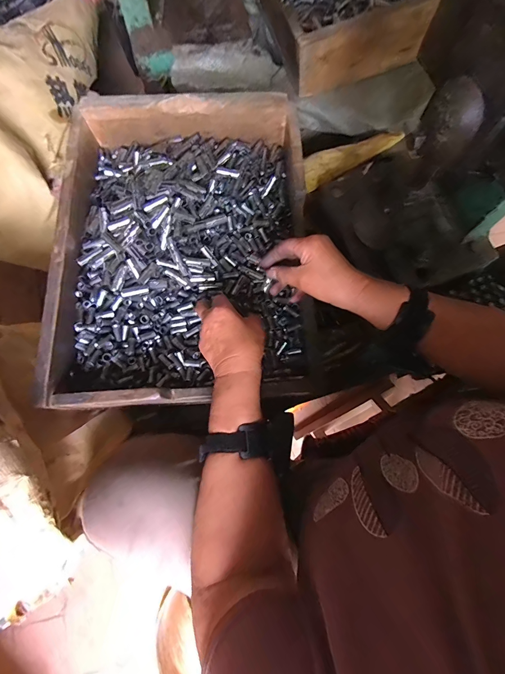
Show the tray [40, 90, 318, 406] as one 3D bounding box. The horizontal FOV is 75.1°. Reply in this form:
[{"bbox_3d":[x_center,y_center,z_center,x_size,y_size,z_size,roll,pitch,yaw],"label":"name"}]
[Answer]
[{"bbox_3d":[-0.092,-0.126,0.474,0.330,0.104,0.423,-2,75,-2],"label":"tray"}]

